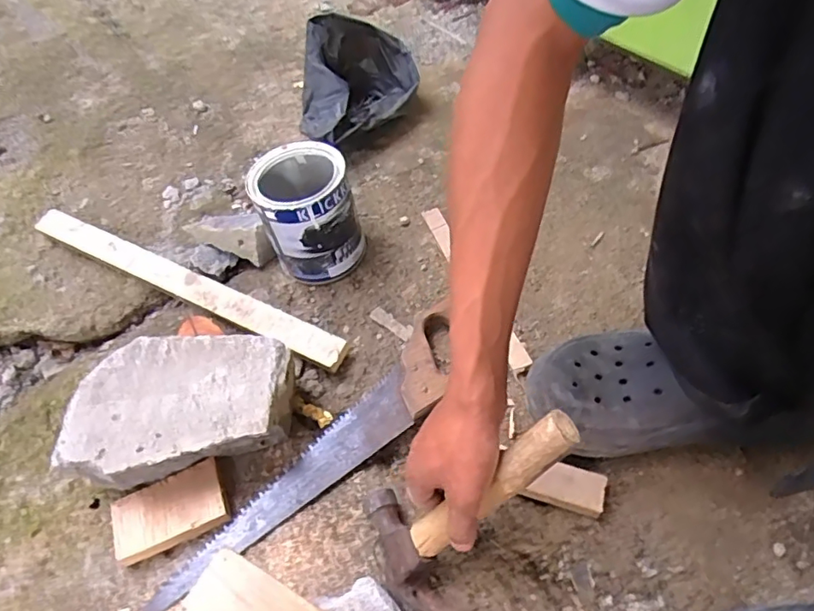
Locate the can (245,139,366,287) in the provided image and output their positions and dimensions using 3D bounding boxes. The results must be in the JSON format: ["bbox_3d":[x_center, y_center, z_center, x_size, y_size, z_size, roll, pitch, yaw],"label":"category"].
[{"bbox_3d":[-0.115,-0.108,0.654,0.109,0.130,0.112,-2,56,2],"label":"can"}]

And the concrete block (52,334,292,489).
[{"bbox_3d":[-0.213,0.108,0.542,0.196,0.081,0.148,0,56,3],"label":"concrete block"}]

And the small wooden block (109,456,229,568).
[{"bbox_3d":[-0.223,0.194,0.519,0.100,0.019,0.061,-22,57,-12],"label":"small wooden block"}]

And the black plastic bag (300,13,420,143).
[{"bbox_3d":[-0.069,-0.321,0.808,0.156,0.121,0.176,-1,56,3],"label":"black plastic bag"}]

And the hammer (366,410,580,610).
[{"bbox_3d":[0.050,0.155,0.421,0.034,0.210,0.112,11,42,-44],"label":"hammer"}]

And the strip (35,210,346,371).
[{"bbox_3d":[-0.274,-0.030,0.662,0.456,0.015,0.037,23,63,18],"label":"strip"}]

